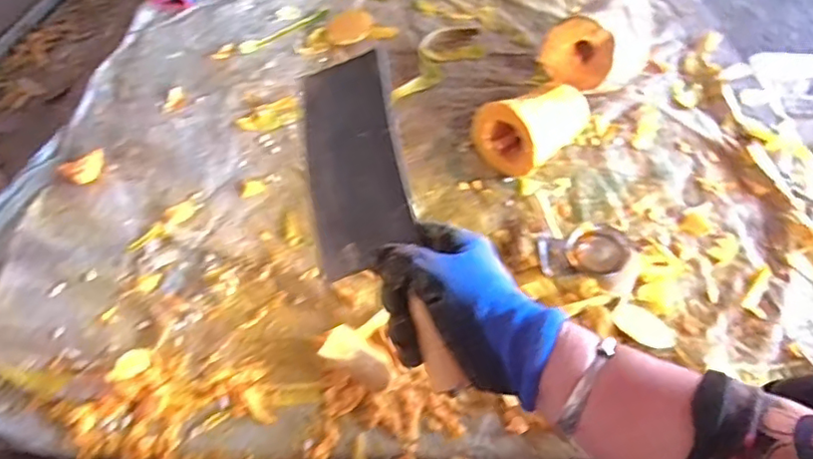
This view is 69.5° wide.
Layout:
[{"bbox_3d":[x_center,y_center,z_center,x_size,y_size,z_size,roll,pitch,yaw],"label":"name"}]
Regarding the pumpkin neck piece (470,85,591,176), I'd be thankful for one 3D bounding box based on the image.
[{"bbox_3d":[0.161,-0.145,0.752,0.098,0.091,0.132,35,58,23],"label":"pumpkin neck piece"}]

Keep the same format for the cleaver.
[{"bbox_3d":[-0.030,-0.007,0.434,0.084,0.021,0.257,-19,74,20],"label":"cleaver"}]

